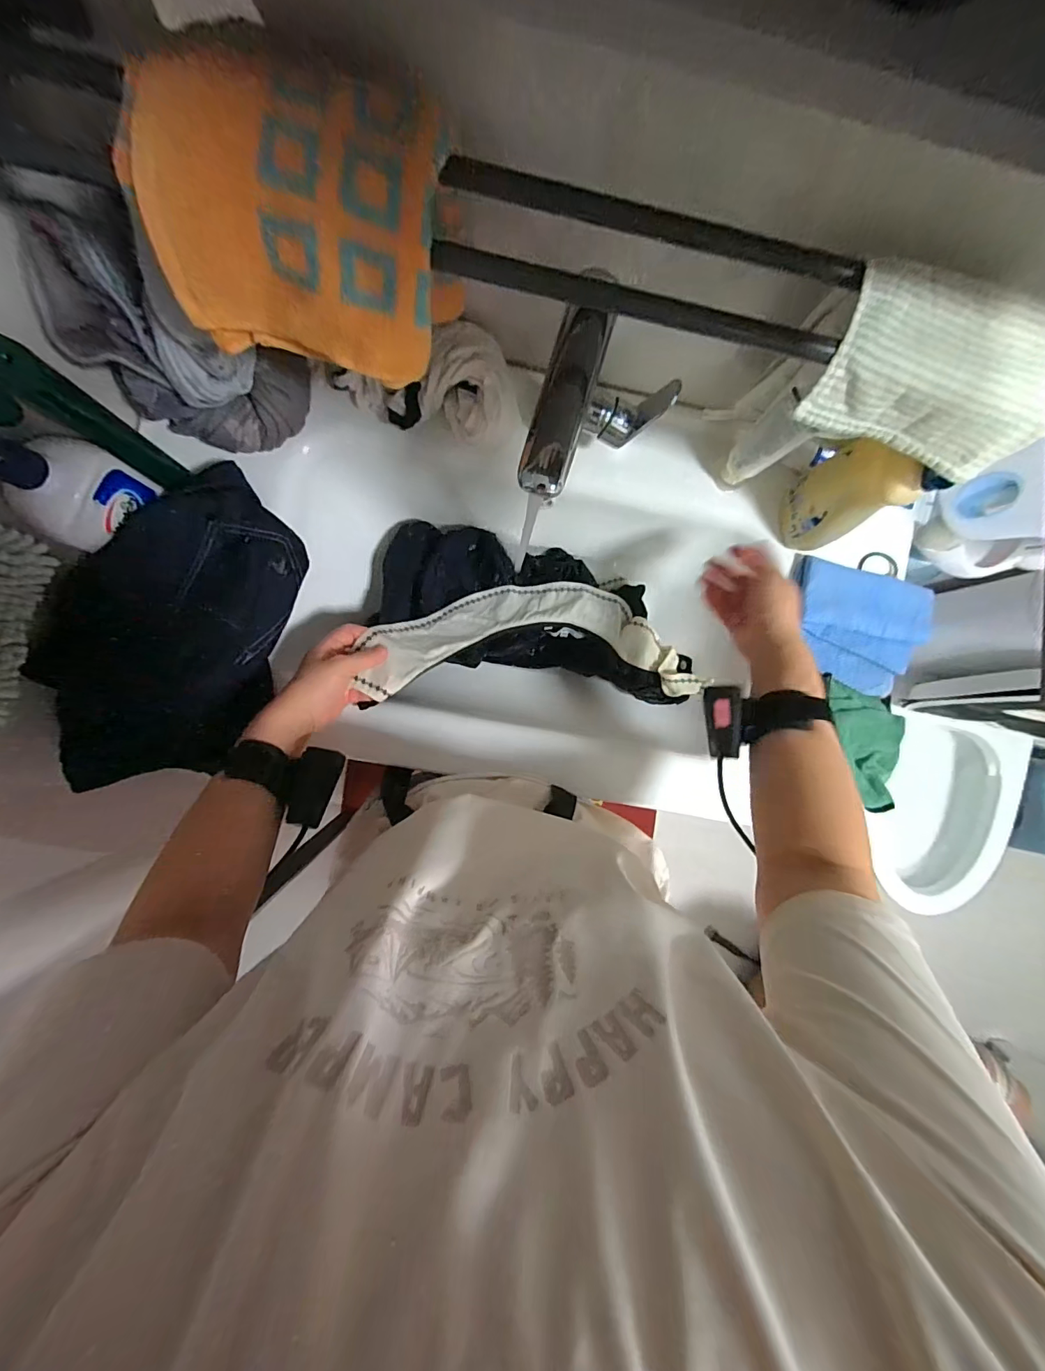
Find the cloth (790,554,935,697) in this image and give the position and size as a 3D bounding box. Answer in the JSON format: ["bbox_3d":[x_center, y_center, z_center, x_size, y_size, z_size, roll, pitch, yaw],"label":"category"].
[{"bbox_3d":[0.399,-0.070,0.561,0.167,0.019,0.140,16,88,-3],"label":"cloth"}]

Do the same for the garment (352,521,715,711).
[{"bbox_3d":[0.025,-0.073,0.587,0.397,0.120,0.218,10,89,-10],"label":"garment"}]

